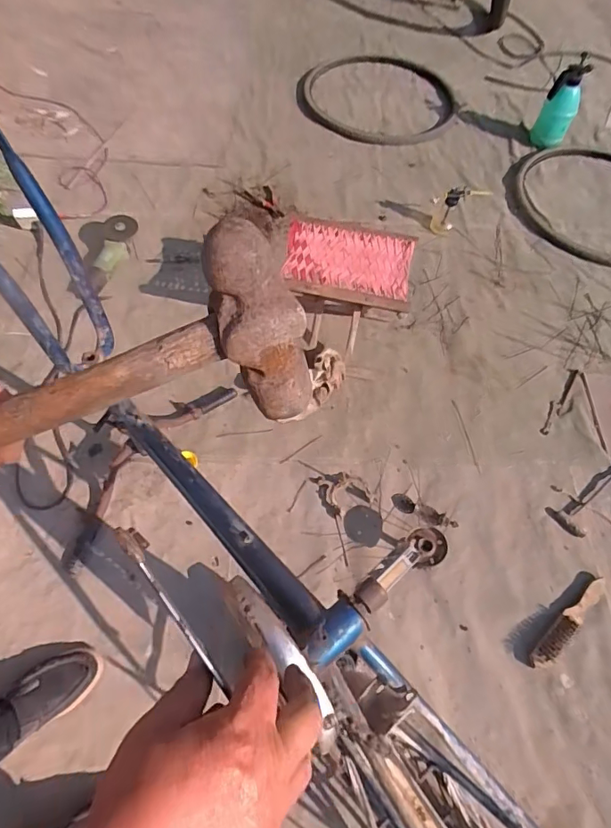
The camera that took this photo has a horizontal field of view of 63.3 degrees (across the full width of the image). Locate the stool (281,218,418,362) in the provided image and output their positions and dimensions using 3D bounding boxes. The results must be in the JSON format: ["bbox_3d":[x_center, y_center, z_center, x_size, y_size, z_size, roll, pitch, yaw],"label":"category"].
[{"bbox_3d":[0.095,-0.280,1.250,0.305,0.297,0.202,11,63,4],"label":"stool"}]

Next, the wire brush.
[{"bbox_3d":[0.561,0.437,1.049,0.248,0.025,0.038,-40,70,-20],"label":"wire brush"}]

